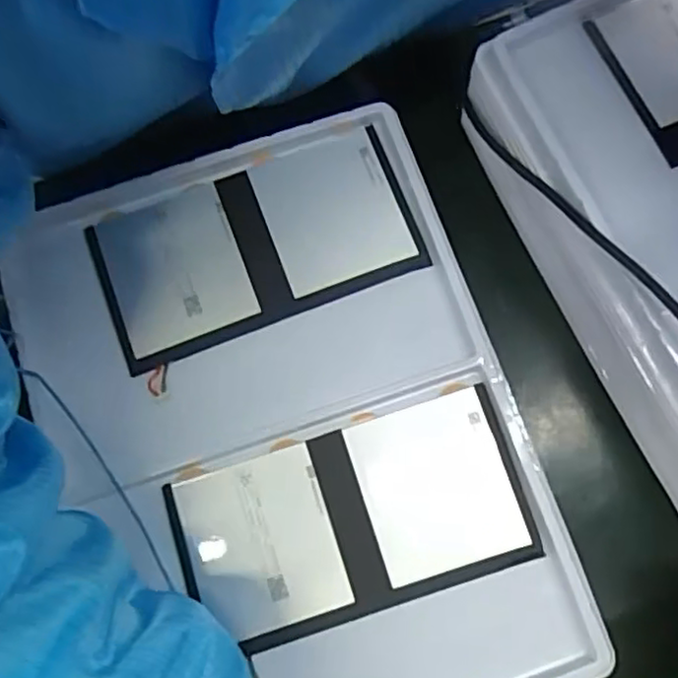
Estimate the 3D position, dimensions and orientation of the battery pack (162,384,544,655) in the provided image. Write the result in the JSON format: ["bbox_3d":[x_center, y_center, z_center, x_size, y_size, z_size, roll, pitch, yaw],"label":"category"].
[{"bbox_3d":[0.006,0.092,0.343,0.172,0.009,0.090,-18,80,-1],"label":"battery pack"}]

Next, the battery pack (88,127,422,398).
[{"bbox_3d":[-0.047,-0.051,0.380,0.173,0.007,0.091,-22,80,-2],"label":"battery pack"}]

